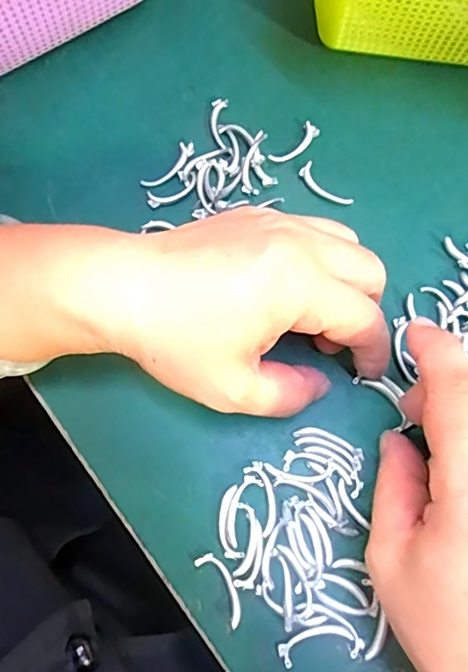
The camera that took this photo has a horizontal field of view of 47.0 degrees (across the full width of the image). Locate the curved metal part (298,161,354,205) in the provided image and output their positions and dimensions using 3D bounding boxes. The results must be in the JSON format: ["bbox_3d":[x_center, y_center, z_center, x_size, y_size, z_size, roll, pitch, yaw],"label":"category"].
[{"bbox_3d":[0.046,-0.076,0.273,0.010,0.004,0.031,-43,77,-11],"label":"curved metal part"}]

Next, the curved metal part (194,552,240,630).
[{"bbox_3d":[-0.004,0.104,0.221,0.010,0.004,0.030,-32,76,-8],"label":"curved metal part"}]

